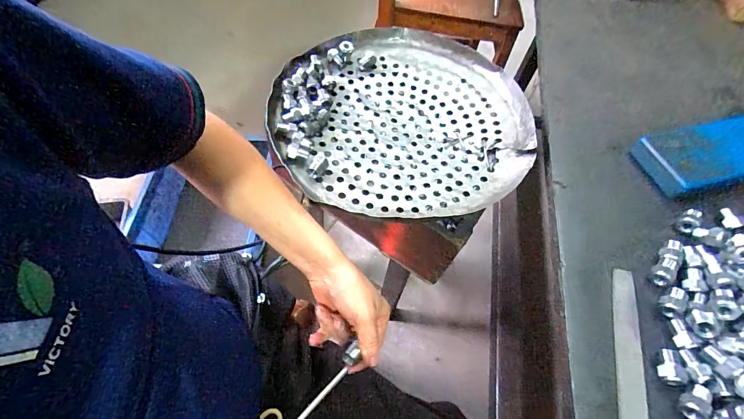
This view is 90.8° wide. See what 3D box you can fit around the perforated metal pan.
[{"bbox_3d":[0.041,-0.150,0.567,0.373,0.048,0.377,6,58,-2],"label":"perforated metal pan"}]

